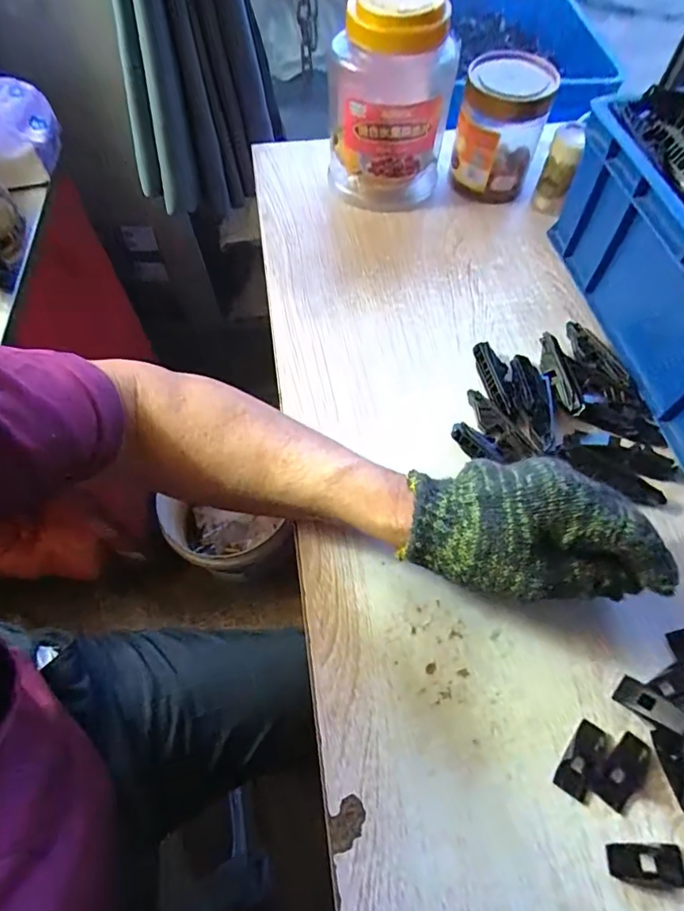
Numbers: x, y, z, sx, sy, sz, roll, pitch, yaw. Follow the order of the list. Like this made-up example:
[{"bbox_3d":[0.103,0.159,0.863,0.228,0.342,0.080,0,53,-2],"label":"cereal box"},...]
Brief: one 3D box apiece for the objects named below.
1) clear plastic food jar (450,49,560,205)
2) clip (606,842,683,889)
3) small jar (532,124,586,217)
[{"bbox_3d":[0.159,-0.330,0.509,0.088,0.109,0.076,12,62,7],"label":"clear plastic food jar"},{"bbox_3d":[0.166,0.223,0.273,0.040,0.005,0.018,2,62,1],"label":"clip"},{"bbox_3d":[0.219,-0.288,0.507,0.031,0.085,0.029,0,61,0],"label":"small jar"}]

